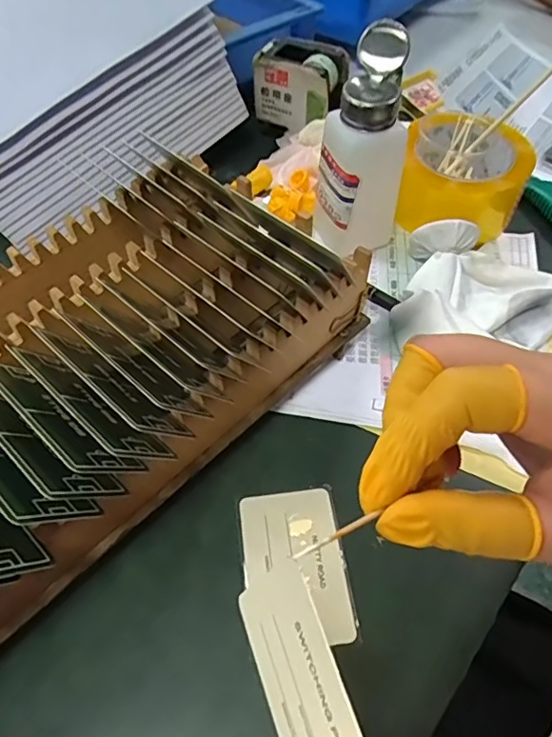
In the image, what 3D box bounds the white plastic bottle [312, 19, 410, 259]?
[{"bbox_3d":[0.066,-0.157,0.390,0.054,0.148,0.057,-22,58,-16],"label":"white plastic bottle"}]

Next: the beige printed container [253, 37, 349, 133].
[{"bbox_3d":[0.028,-0.268,0.506,0.085,0.060,0.053,26,58,17],"label":"beige printed container"}]

